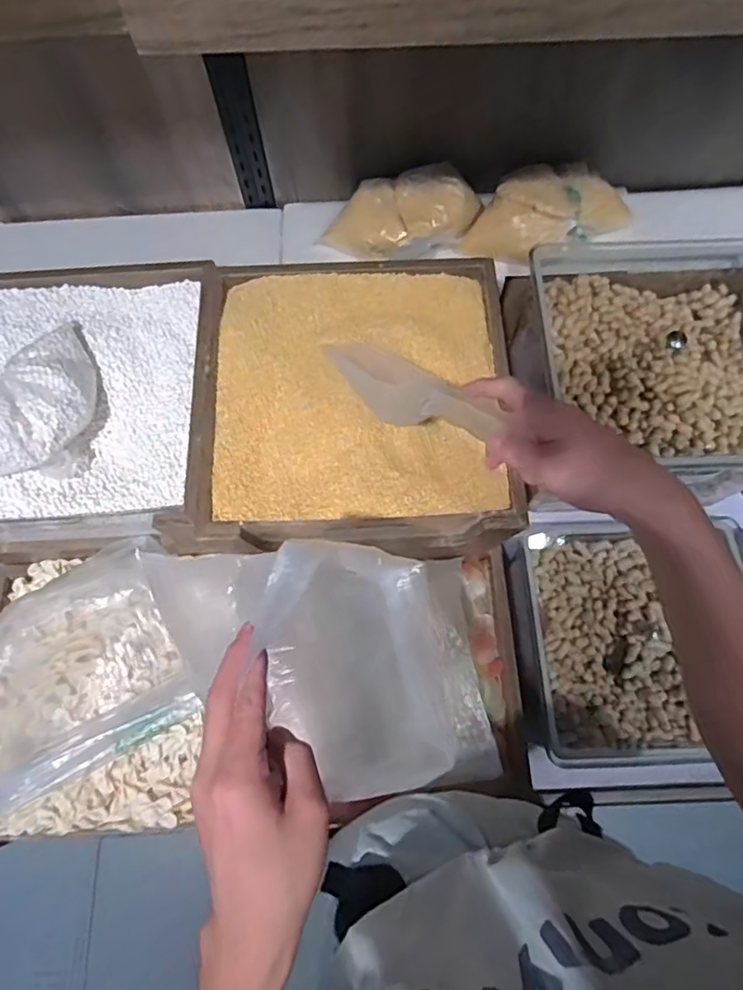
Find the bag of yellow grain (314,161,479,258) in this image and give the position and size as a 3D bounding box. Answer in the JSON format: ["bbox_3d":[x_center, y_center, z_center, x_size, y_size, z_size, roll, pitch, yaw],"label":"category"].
[{"bbox_3d":[0.037,-0.353,0.720,0.202,0.054,0.107,-11,71,-3],"label":"bag of yellow grain"}]

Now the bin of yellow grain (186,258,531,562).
[{"bbox_3d":[-0.018,-0.106,0.673,0.345,0.100,0.343,-1,71,1],"label":"bin of yellow grain"}]

